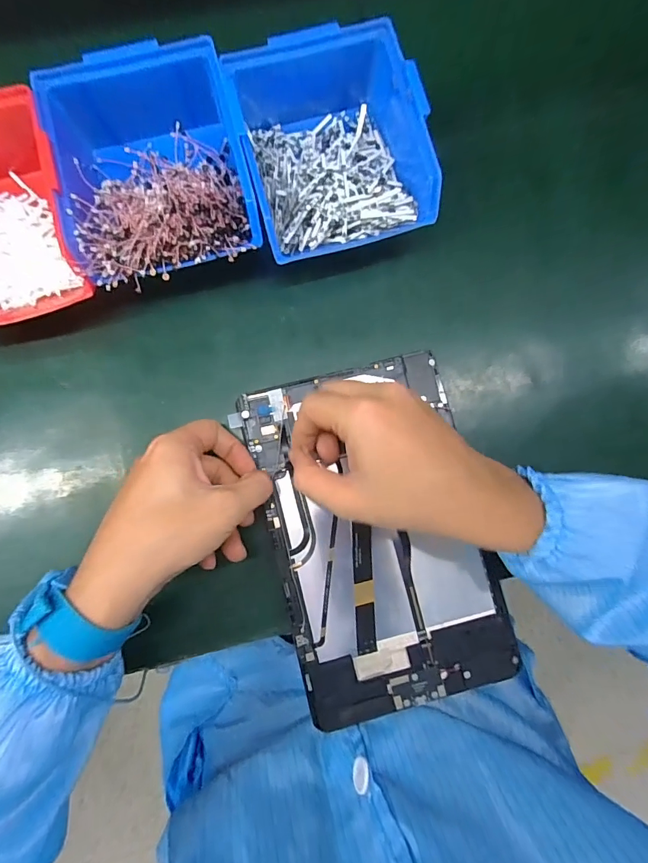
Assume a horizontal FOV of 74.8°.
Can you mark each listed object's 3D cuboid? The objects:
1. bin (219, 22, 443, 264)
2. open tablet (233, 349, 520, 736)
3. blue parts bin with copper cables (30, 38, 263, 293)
[{"bbox_3d":[0.003,-0.204,0.307,0.123,0.064,0.150,-15,84,-4],"label":"bin"},{"bbox_3d":[0.038,0.072,0.304,0.148,0.014,0.238,-14,87,-5],"label":"open tablet"},{"bbox_3d":[-0.116,-0.179,0.299,0.123,0.060,0.144,-17,93,-3],"label":"blue parts bin with copper cables"}]

